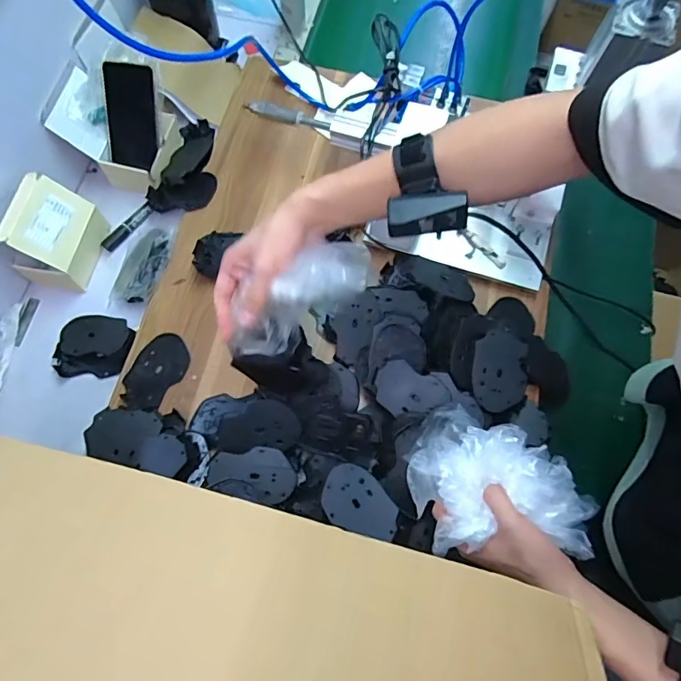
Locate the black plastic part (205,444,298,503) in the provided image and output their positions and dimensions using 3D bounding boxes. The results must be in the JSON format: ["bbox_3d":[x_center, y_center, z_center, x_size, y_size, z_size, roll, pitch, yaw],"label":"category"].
[{"bbox_3d":[-0.112,0.167,0.613,0.109,0.012,0.063,14,71,2],"label":"black plastic part"}]

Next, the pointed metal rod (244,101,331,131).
[{"bbox_3d":[-0.083,-0.354,0.750,0.142,0.024,0.015,18,72,4],"label":"pointed metal rod"}]

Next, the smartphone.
[{"bbox_3d":[-0.336,-0.359,0.765,0.073,0.016,0.149,-1,113,-15],"label":"smartphone"}]

